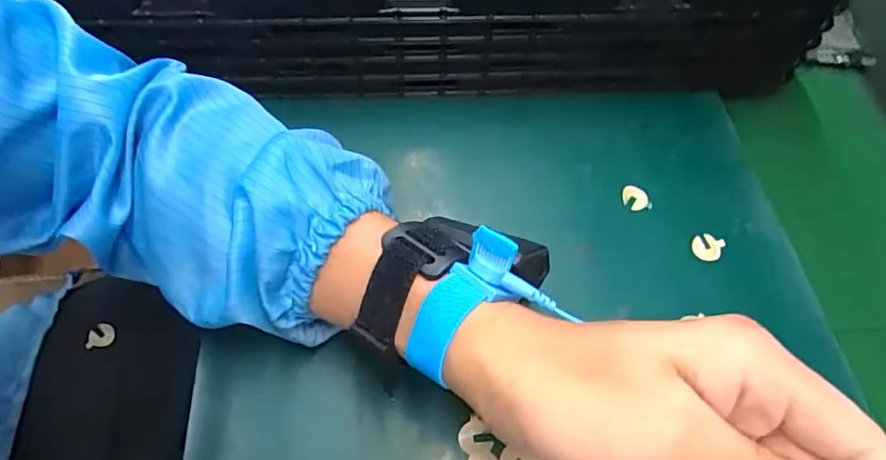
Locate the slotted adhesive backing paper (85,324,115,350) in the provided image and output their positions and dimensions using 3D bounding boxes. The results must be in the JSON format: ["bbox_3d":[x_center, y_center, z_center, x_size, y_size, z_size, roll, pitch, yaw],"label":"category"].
[{"bbox_3d":[-0.262,0.081,0.410,0.020,0.004,0.017,-11,87,-27],"label":"slotted adhesive backing paper"}]

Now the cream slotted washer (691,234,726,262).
[{"bbox_3d":[0.166,0.011,0.337,0.020,0.004,0.018,20,67,0],"label":"cream slotted washer"}]

